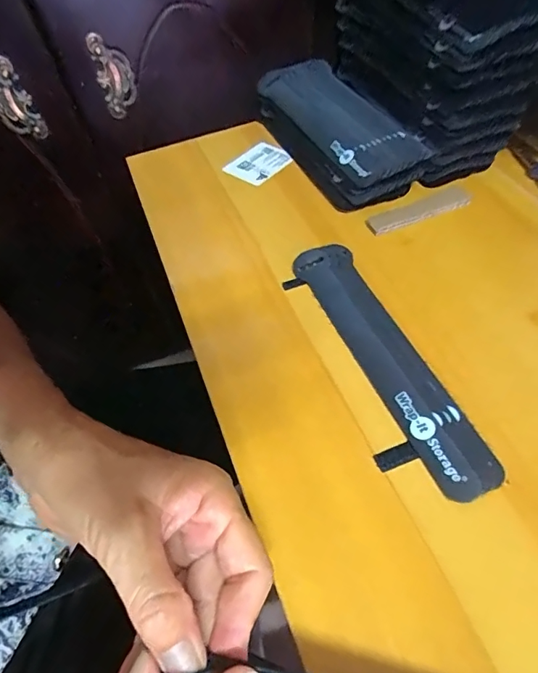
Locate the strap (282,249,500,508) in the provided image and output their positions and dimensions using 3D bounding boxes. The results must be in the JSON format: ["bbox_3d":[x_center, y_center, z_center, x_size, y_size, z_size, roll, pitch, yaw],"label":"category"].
[{"bbox_3d":[0.065,0.009,0.294,0.054,0.007,0.201,-18,51,-10],"label":"strap"}]

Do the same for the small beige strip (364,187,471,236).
[{"bbox_3d":[0.123,-0.105,0.381,0.091,0.004,0.026,-20,51,-11],"label":"small beige strip"}]

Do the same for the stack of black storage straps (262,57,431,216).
[{"bbox_3d":[0.062,-0.197,0.440,0.084,0.044,0.211,-20,52,-11],"label":"stack of black storage straps"}]

